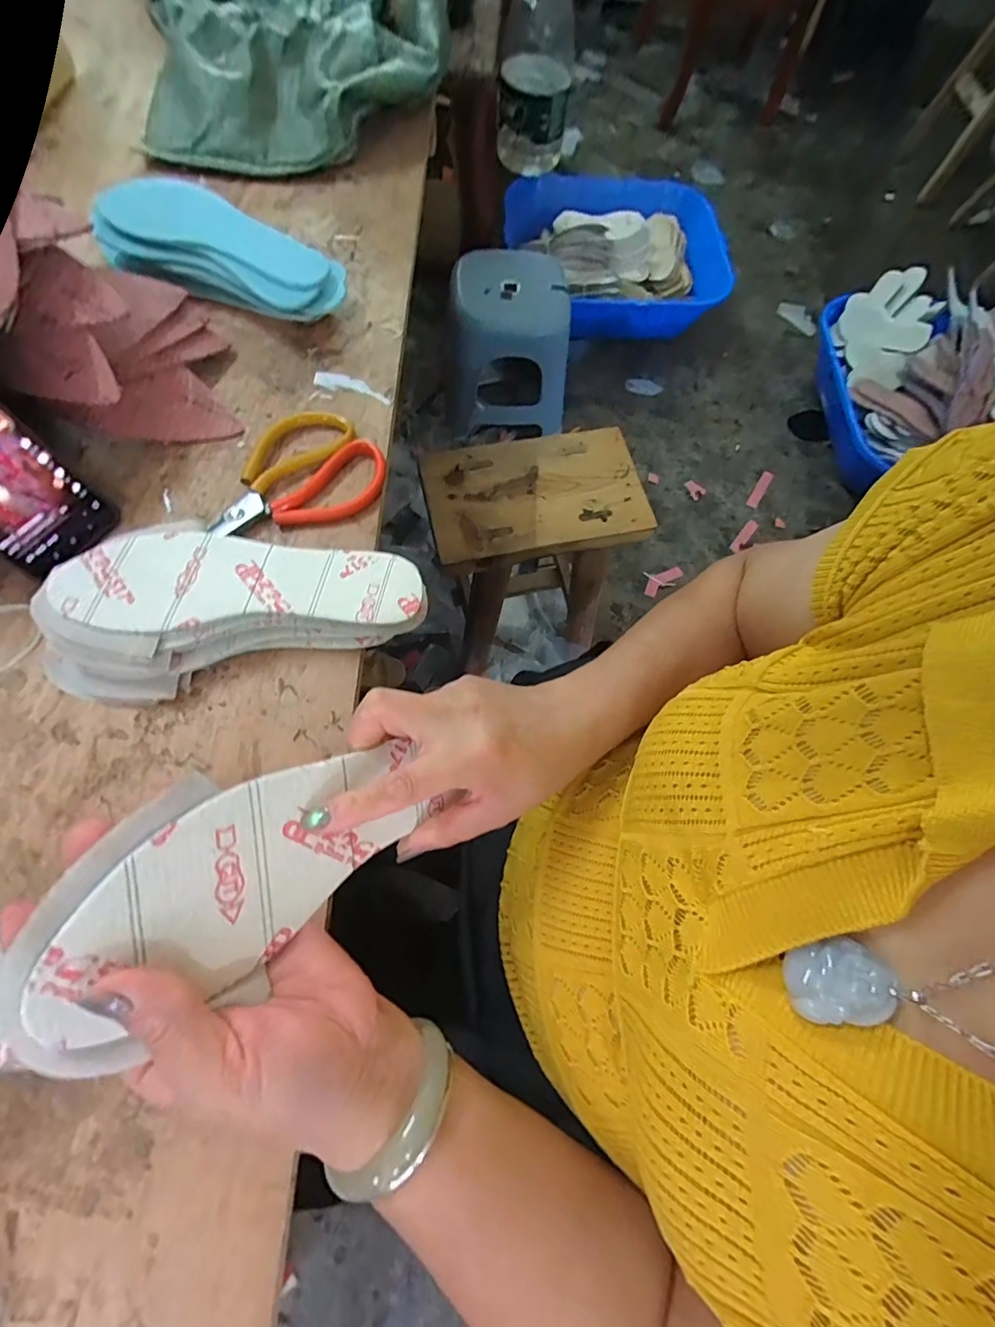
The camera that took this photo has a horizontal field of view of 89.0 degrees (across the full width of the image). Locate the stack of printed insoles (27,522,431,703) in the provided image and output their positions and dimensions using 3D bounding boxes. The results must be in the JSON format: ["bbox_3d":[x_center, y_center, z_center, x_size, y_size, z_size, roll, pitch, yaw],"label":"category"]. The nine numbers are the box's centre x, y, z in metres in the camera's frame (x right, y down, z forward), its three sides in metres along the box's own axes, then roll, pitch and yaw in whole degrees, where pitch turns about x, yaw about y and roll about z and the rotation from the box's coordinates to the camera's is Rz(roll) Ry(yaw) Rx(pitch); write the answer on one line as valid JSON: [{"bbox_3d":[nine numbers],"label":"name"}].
[{"bbox_3d":[-0.183,-0.047,0.352,0.254,0.044,0.109,-14,71,-7],"label":"stack of printed insoles"}]

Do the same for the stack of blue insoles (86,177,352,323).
[{"bbox_3d":[-0.251,-0.375,0.472,0.231,0.048,0.095,24,70,6],"label":"stack of blue insoles"}]

